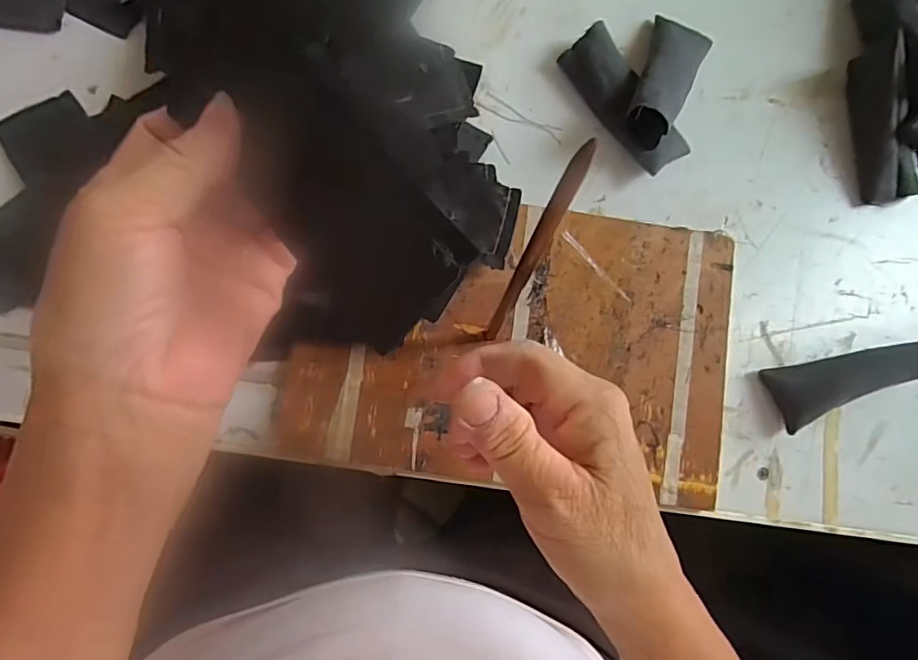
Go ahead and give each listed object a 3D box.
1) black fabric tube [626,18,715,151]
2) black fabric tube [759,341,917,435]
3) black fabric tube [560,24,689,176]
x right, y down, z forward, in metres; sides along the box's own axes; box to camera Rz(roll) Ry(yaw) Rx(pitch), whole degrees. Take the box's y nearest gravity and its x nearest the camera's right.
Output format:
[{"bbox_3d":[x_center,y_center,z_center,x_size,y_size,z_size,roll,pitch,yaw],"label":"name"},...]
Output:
[{"bbox_3d":[0.138,-0.169,0.366,0.039,0.025,0.106,26,65,1],"label":"black fabric tube"},{"bbox_3d":[0.253,0.031,0.347,0.104,0.012,0.039,-19,84,11],"label":"black fabric tube"},{"bbox_3d":[0.111,-0.154,0.373,0.039,0.025,0.102,-37,86,-7],"label":"black fabric tube"}]

